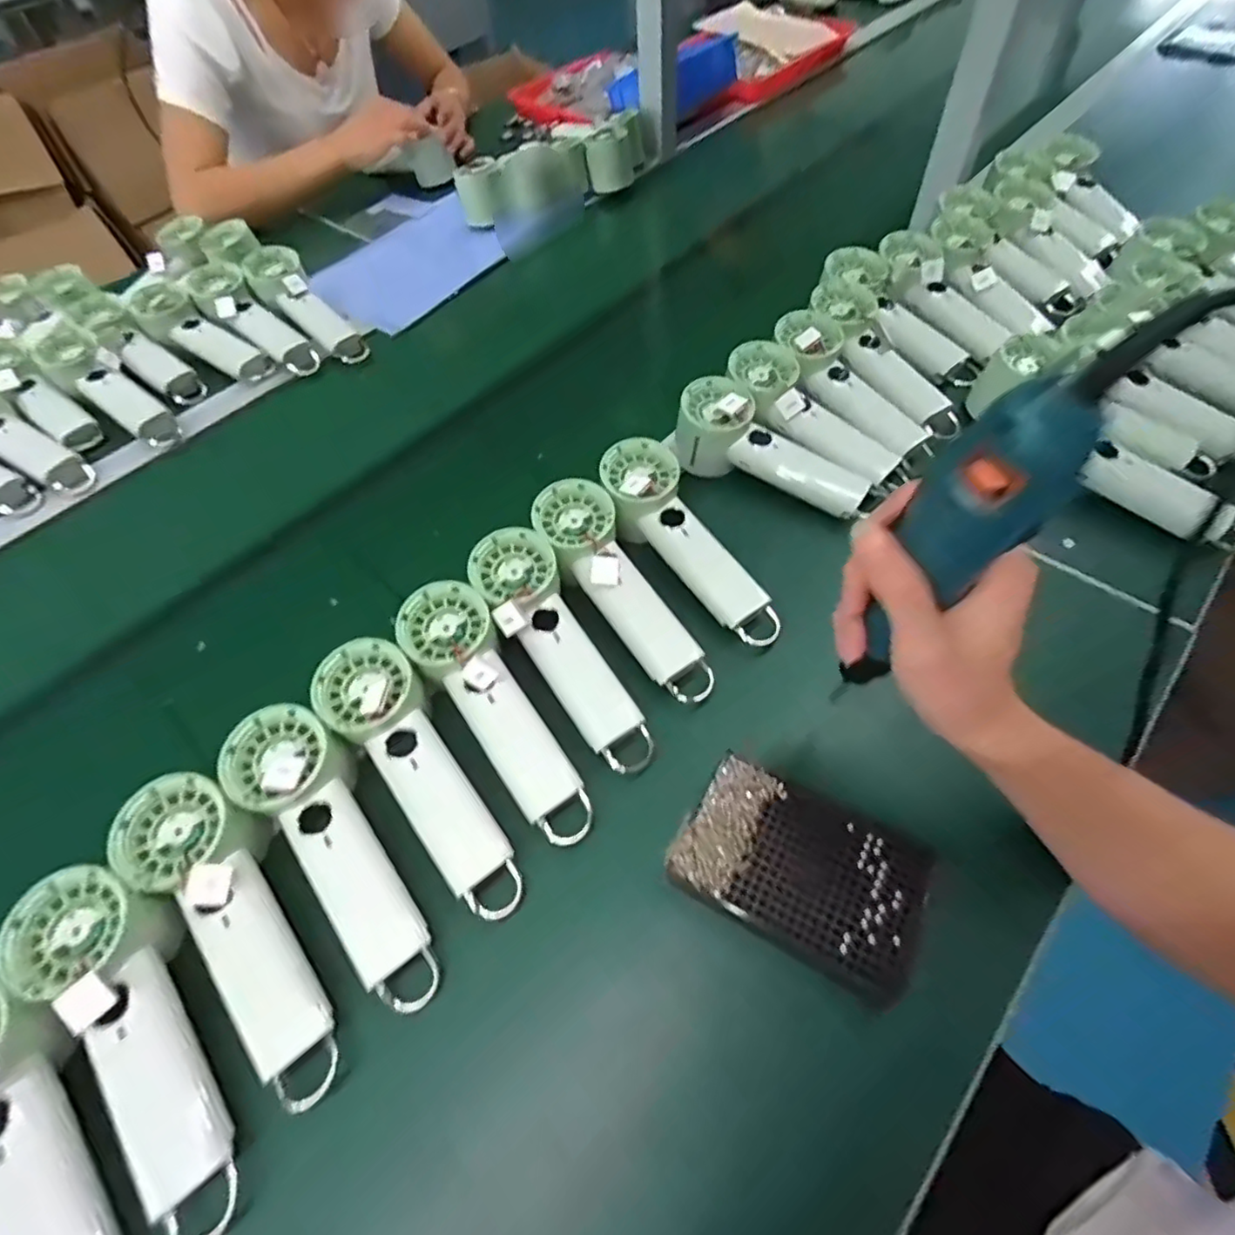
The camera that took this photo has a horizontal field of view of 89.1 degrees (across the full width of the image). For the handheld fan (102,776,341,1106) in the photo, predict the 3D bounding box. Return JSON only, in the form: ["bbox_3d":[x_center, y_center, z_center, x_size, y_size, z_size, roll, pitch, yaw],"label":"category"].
[{"bbox_3d":[-0.218,0.177,0.361,0.067,0.034,0.199,-35,77,-18],"label":"handheld fan"}]

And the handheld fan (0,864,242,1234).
[{"bbox_3d":[-0.257,0.225,0.338,0.066,0.039,0.199,-34,77,-17],"label":"handheld fan"}]

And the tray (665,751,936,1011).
[{"bbox_3d":[0.109,0.150,0.378,0.138,0.024,0.092,23,61,19],"label":"tray"}]

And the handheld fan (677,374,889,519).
[{"bbox_3d":[0.138,-0.147,0.545,0.177,0.055,0.065,28,63,21],"label":"handheld fan"}]

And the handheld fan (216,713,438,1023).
[{"bbox_3d":[-0.172,0.143,0.388,0.062,0.032,0.199,-34,76,-17],"label":"handheld fan"}]

